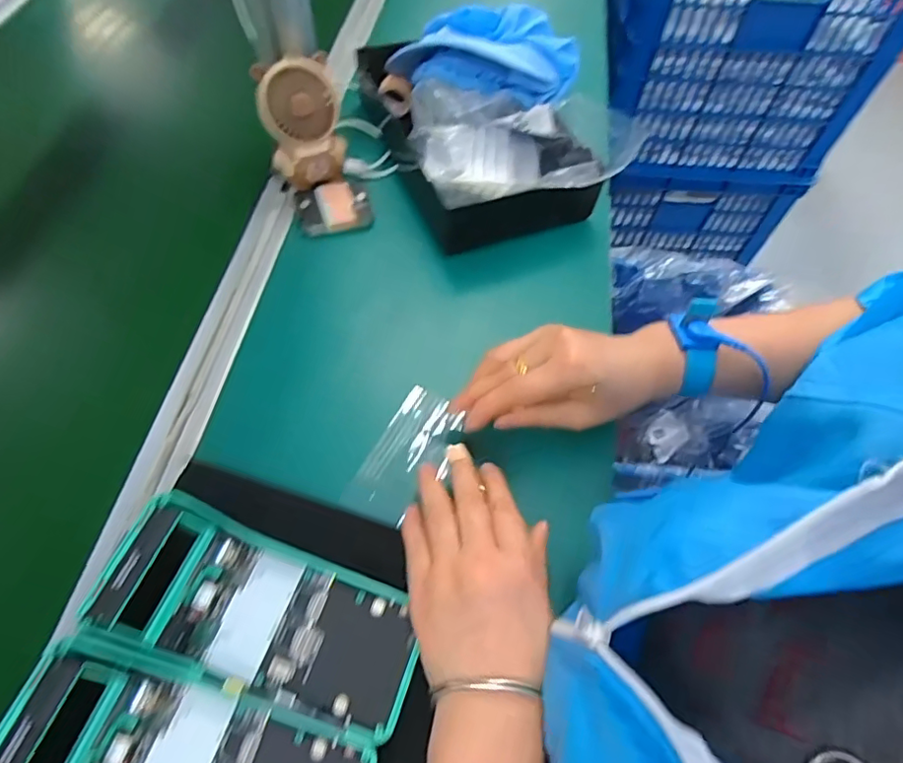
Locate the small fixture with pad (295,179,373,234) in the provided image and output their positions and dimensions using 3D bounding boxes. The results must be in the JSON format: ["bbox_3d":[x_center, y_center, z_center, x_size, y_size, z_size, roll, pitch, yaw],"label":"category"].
[{"bbox_3d":[-0.111,-0.165,0.523,0.065,0.016,0.051,-16,64,-7],"label":"small fixture with pad"}]

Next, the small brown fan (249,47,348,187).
[{"bbox_3d":[-0.134,-0.236,0.504,0.069,0.084,0.067,-10,64,-4],"label":"small brown fan"}]

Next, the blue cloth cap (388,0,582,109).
[{"bbox_3d":[0.032,-0.329,0.542,0.180,0.057,0.098,2,63,2],"label":"blue cloth cap"}]

